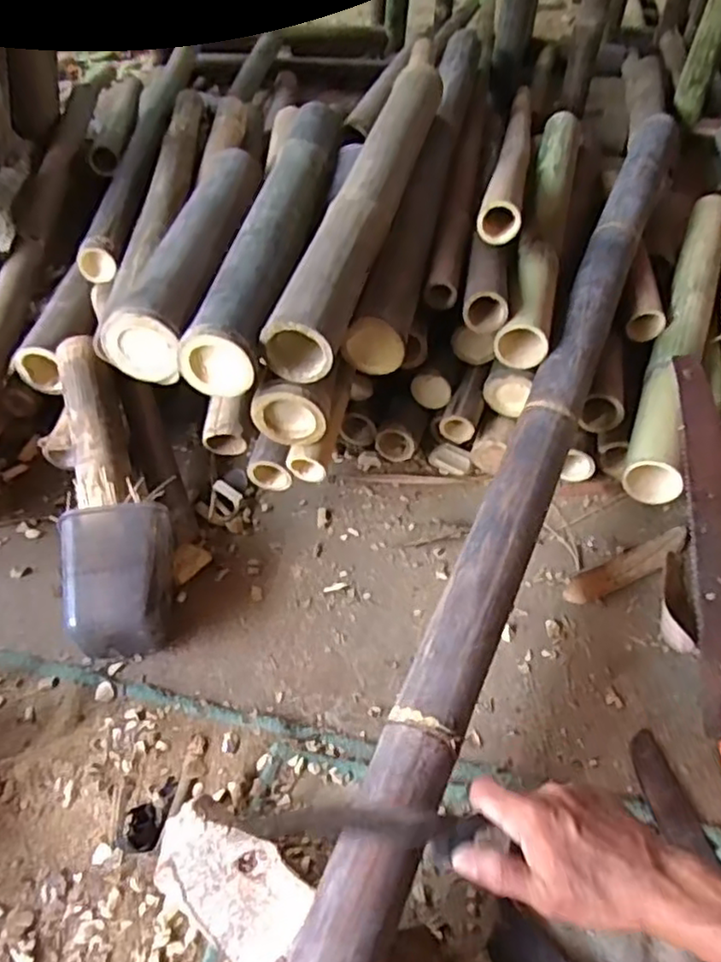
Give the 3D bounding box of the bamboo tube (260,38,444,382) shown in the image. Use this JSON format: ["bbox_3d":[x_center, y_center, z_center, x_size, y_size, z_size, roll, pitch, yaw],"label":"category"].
[{"bbox_3d":[0.013,-0.369,0.850,0.085,0.087,0.652,11,49,7],"label":"bamboo tube"}]

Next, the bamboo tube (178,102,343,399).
[{"bbox_3d":[-0.095,-0.326,0.830,0.076,0.068,0.578,8,49,4],"label":"bamboo tube"}]

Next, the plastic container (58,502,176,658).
[{"bbox_3d":[-0.245,0.106,0.685,0.102,0.088,0.137,-8,50,-10],"label":"plastic container"}]

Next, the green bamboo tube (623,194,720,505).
[{"bbox_3d":[0.471,-0.233,0.968,0.070,0.083,0.670,20,51,14],"label":"green bamboo tube"}]

